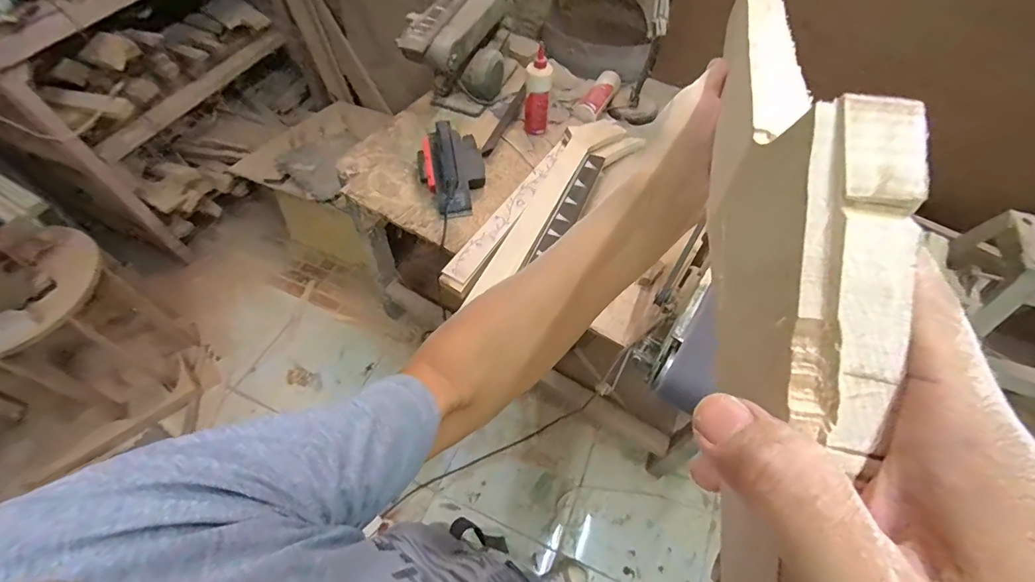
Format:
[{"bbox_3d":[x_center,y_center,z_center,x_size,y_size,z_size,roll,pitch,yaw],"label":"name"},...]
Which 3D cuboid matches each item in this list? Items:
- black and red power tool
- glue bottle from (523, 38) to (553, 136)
[{"bbox_3d":[-0.155,-0.296,1.034,0.152,0.128,0.226,-8,58,-7],"label":"black and red power tool"},{"bbox_3d":[0.052,-0.498,1.139,0.064,0.210,0.050,4,57,1],"label":"glue bottle"}]

